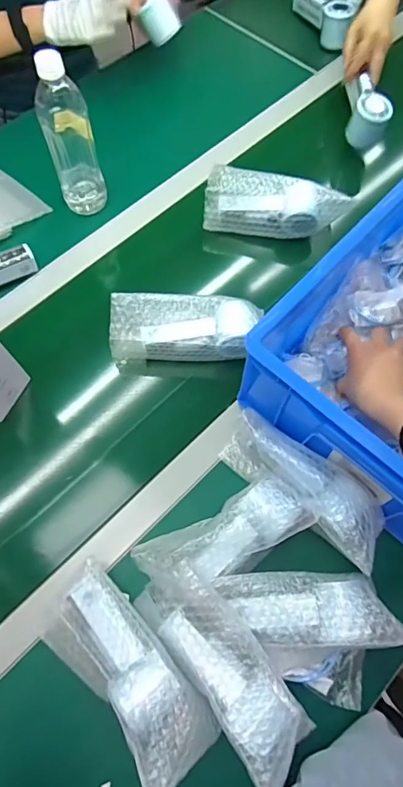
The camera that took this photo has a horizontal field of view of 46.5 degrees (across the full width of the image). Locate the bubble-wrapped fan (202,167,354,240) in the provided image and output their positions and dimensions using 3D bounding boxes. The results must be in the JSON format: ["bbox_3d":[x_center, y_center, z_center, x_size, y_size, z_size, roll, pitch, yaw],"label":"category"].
[{"bbox_3d":[0.109,-0.288,0.707,0.202,0.066,0.070,6,67,1],"label":"bubble-wrapped fan"}]

